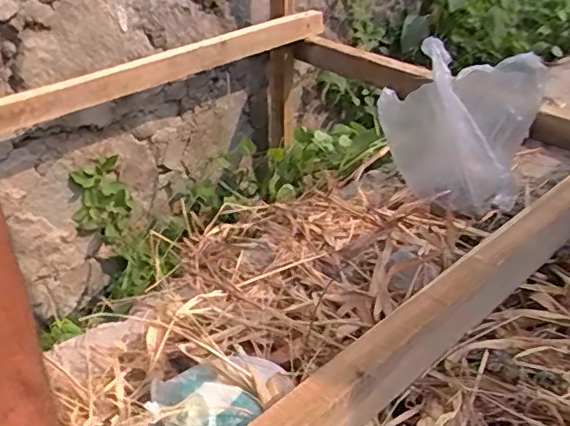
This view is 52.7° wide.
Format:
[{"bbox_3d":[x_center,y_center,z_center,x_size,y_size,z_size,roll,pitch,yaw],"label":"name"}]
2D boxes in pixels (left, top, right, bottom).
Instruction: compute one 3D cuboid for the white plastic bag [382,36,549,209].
[{"bbox_3d":[0.303,-0.183,0.989,0.237,0.243,0.313,13,36,18],"label":"white plastic bag"}]

